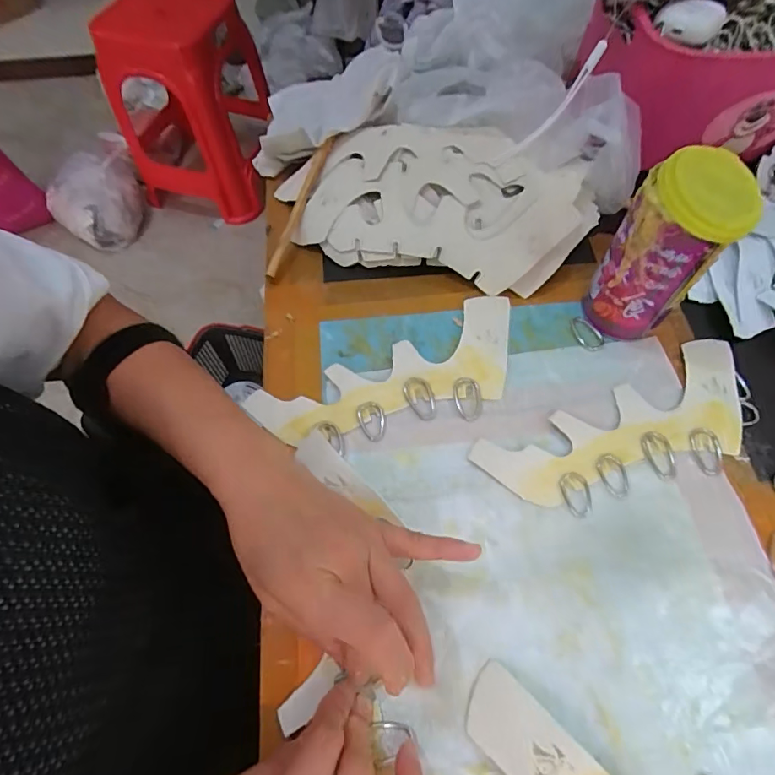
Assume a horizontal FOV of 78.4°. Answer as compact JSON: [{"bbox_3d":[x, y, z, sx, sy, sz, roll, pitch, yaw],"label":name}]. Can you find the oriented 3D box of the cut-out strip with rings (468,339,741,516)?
[{"bbox_3d":[0.179,0.035,0.345,0.220,0.006,0.083,-23,64,-12],"label":"cut-out strip with rings"}]

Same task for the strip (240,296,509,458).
[{"bbox_3d":[0.013,-0.004,0.365,0.214,0.010,0.085,-25,64,-13],"label":"strip"}]

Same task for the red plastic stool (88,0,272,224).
[{"bbox_3d":[-0.558,-0.807,1.343,0.393,0.521,0.380,7,61,4],"label":"red plastic stool"}]

